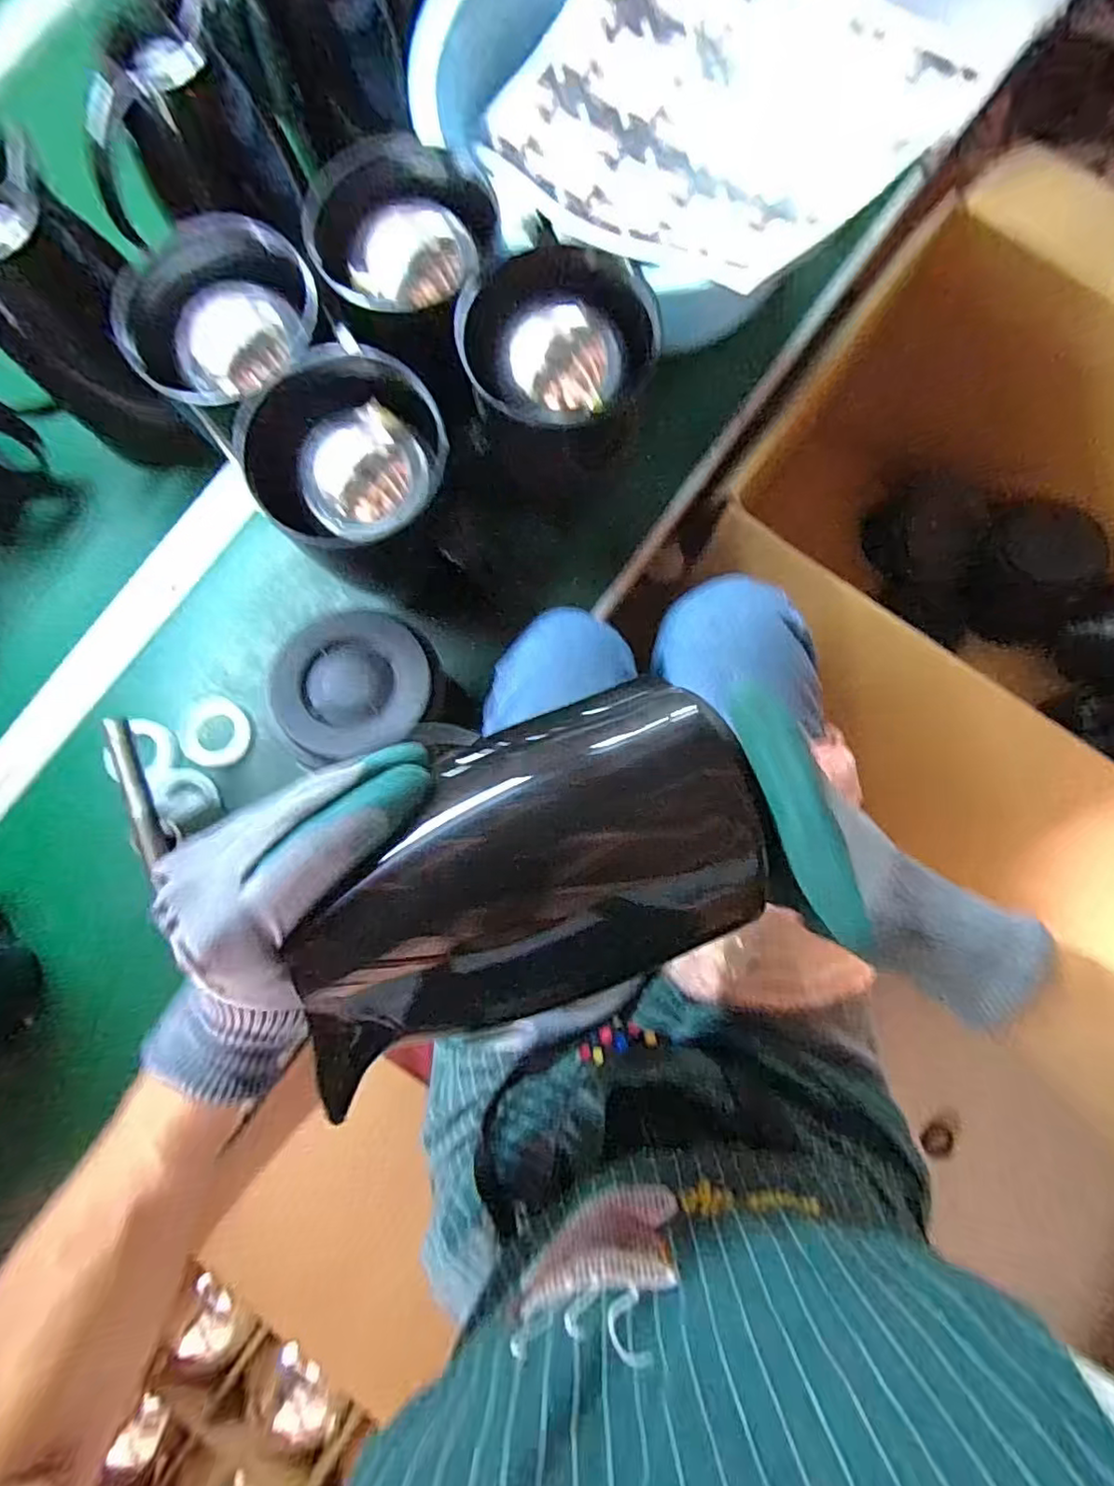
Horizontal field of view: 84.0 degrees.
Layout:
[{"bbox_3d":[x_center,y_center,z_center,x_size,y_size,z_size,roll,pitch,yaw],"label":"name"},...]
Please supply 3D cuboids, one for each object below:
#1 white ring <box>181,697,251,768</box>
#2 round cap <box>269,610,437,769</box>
[{"bbox_3d":[-0.304,-0.009,0.549,0.058,0.009,0.057,8,78,-8],"label":"white ring"},{"bbox_3d":[-0.143,-0.044,0.433,0.107,0.023,0.106,0,82,2],"label":"round cap"}]

